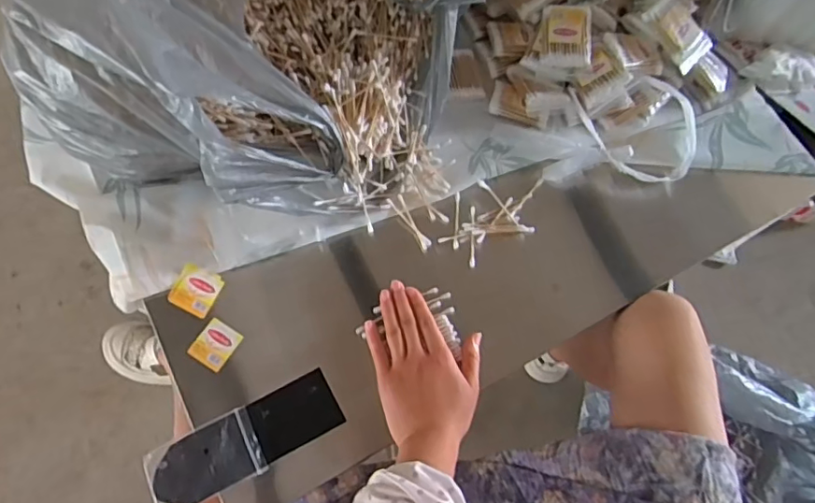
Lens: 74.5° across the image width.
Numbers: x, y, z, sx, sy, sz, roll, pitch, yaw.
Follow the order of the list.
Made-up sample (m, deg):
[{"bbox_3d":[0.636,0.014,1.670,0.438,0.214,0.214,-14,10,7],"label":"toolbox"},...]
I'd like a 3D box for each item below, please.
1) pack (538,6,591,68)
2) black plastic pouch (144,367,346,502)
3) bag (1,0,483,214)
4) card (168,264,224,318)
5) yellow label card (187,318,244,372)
[{"bbox_3d":[0.195,-0.262,0.655,0.059,0.018,0.074,7,92,3],"label":"pack"},{"bbox_3d":[-0.155,0.182,0.517,0.180,0.009,0.064,-24,74,-16],"label":"black plastic pouch"},{"bbox_3d":[-0.139,-0.267,0.575,0.376,0.216,0.428,22,69,5],"label":"bag"},{"bbox_3d":[-0.224,0.041,0.568,0.045,0.005,0.046,27,77,-4],"label":"card"},{"bbox_3d":[-0.198,0.096,0.554,0.041,0.004,0.045,29,65,11],"label":"yellow label card"}]

